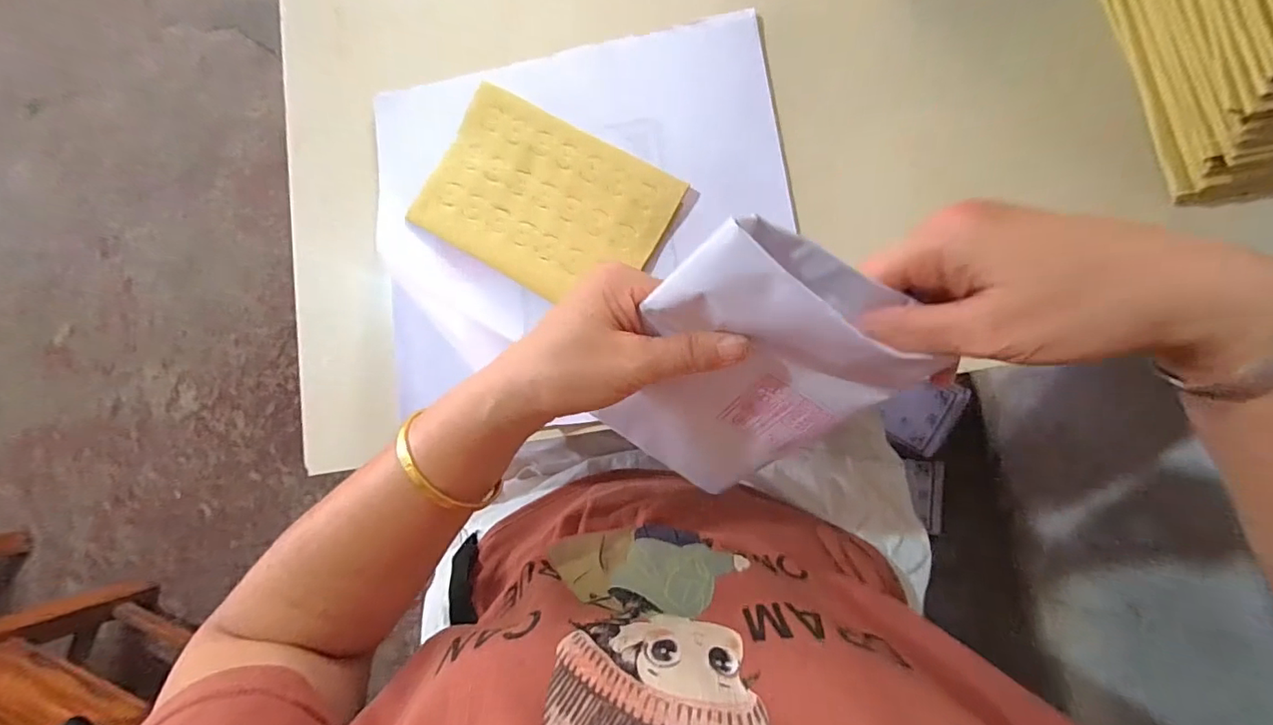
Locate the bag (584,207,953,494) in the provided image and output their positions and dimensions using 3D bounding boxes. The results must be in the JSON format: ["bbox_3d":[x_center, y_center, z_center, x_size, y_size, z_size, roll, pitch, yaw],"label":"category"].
[{"bbox_3d":[0.048,0.013,0.294,0.119,0.194,0.029,26,55,-12],"label":"bag"}]

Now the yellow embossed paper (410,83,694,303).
[{"bbox_3d":[-0.073,-0.125,0.422,0.191,0.013,0.124,29,87,9],"label":"yellow embossed paper"}]

